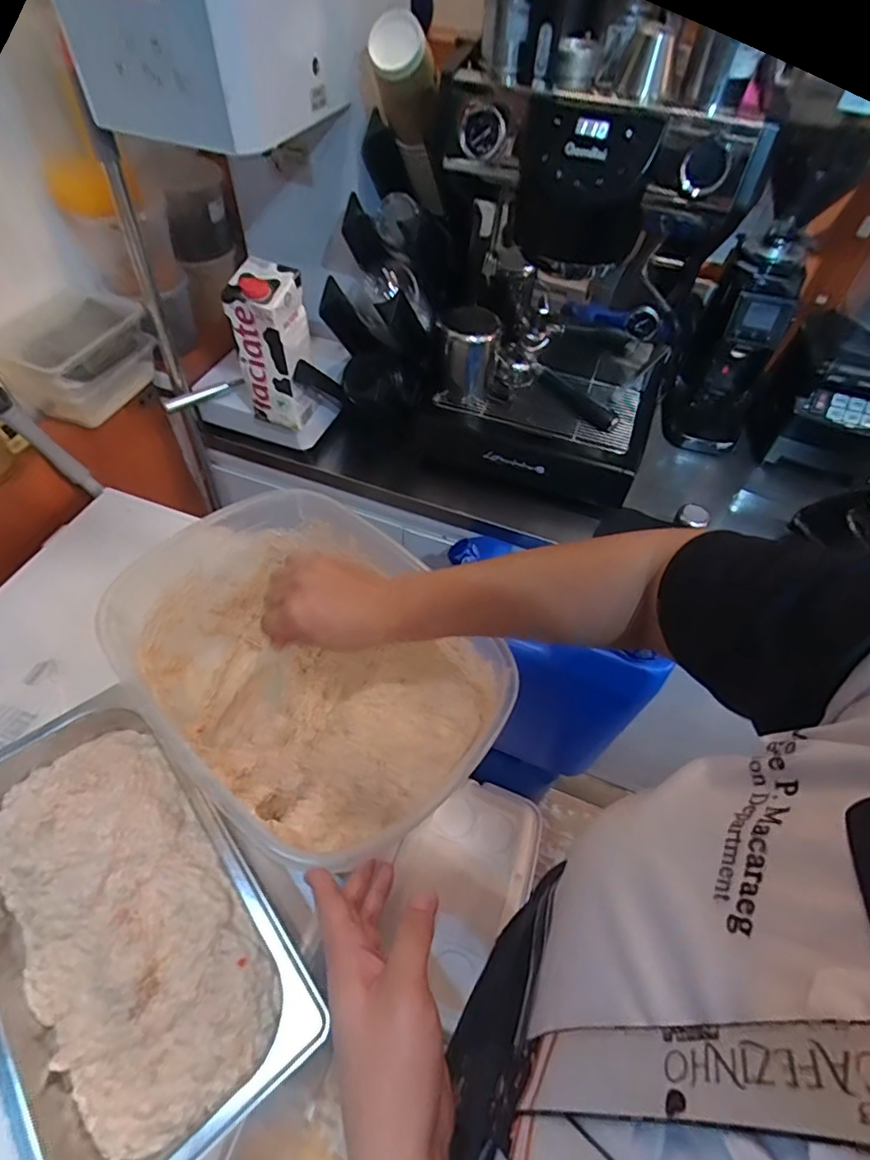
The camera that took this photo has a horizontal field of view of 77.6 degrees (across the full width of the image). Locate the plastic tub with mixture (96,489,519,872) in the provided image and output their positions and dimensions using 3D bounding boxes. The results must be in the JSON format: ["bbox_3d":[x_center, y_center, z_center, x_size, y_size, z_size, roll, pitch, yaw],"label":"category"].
[{"bbox_3d":[-0.118,0.090,0.529,0.349,0.144,0.252,39,61,23],"label":"plastic tub with mixture"}]

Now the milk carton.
[{"bbox_3d":[-0.215,-0.309,0.731,0.081,0.191,0.072,20,55,11],"label":"milk carton"}]

